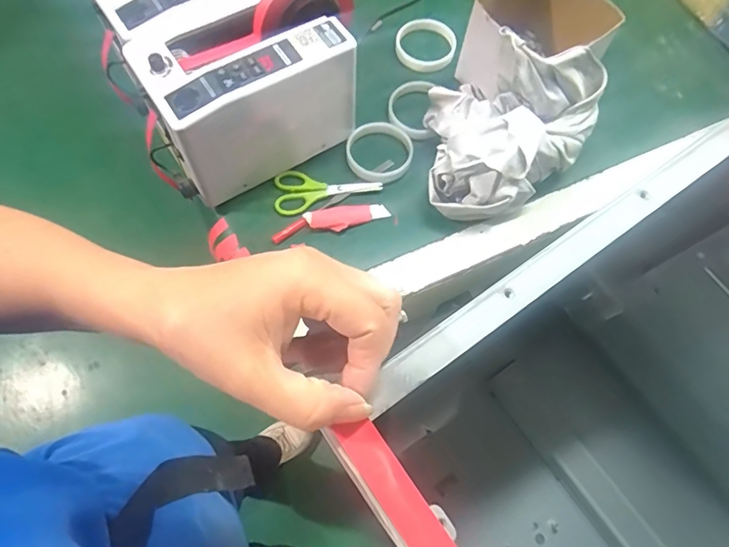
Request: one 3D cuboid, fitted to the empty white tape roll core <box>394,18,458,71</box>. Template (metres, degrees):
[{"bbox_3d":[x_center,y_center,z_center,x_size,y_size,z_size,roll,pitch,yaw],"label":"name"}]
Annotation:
[{"bbox_3d":[0.088,-0.327,0.693,0.083,0.017,0.079,9,69,1],"label":"empty white tape roll core"}]

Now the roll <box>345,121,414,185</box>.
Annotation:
[{"bbox_3d":[0.019,-0.155,0.617,0.082,0.014,0.088,1,69,-2],"label":"roll"}]

